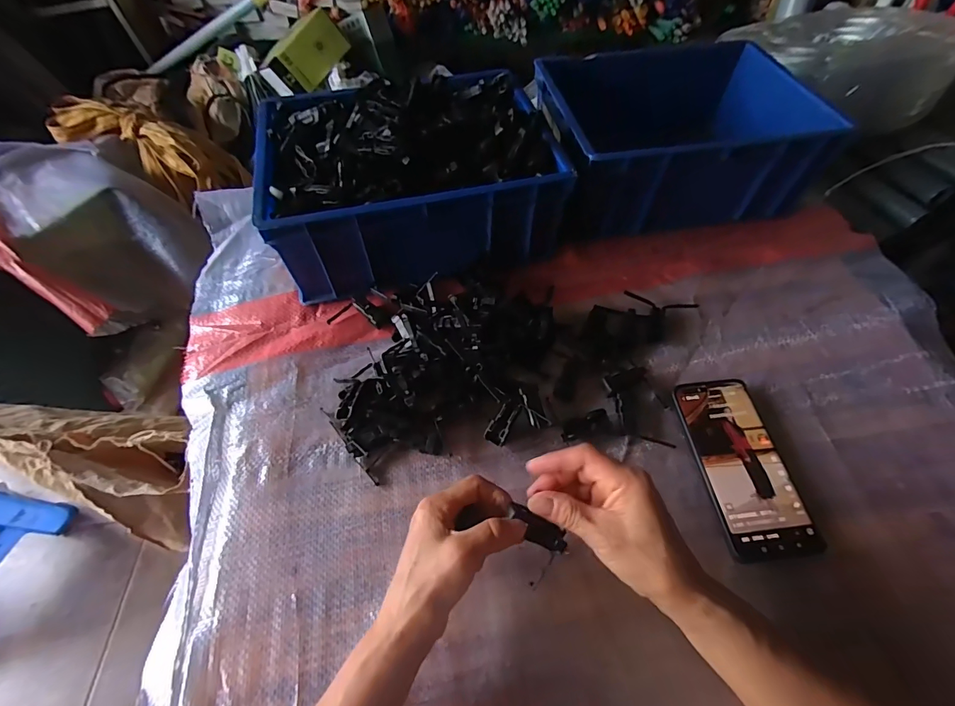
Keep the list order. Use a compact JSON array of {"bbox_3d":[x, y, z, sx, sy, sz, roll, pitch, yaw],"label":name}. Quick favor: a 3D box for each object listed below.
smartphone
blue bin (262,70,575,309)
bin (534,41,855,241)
[{"bbox_3d":[0.246,0.103,0.392,0.078,0.015,0.163,-6,58,-3],"label":"smartphone"},{"bbox_3d":[-0.083,-0.224,0.529,0.331,0.140,0.247,-13,59,-7],"label":"blue bin"},{"bbox_3d":[0.260,-0.306,0.588,0.329,0.120,0.258,-11,58,-6],"label":"bin"}]

